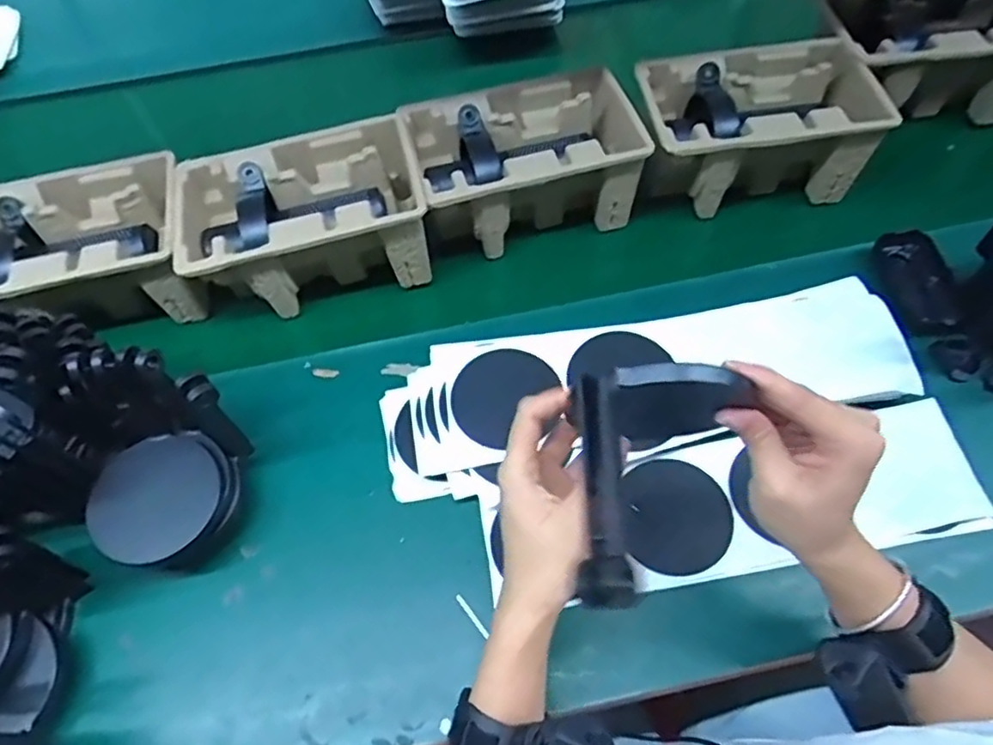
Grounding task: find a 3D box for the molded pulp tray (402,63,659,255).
[{"bbox_3d":[0.029,-0.216,0.658,0.214,0.098,0.163,-16,59,-6],"label":"molded pulp tray"}]

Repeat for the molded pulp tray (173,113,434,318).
[{"bbox_3d":[-0.187,-0.150,0.635,0.230,0.099,0.145,-14,59,-5],"label":"molded pulp tray"}]

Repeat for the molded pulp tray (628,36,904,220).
[{"bbox_3d":[0.274,-0.256,0.662,0.256,0.118,0.156,-9,59,-2],"label":"molded pulp tray"}]

